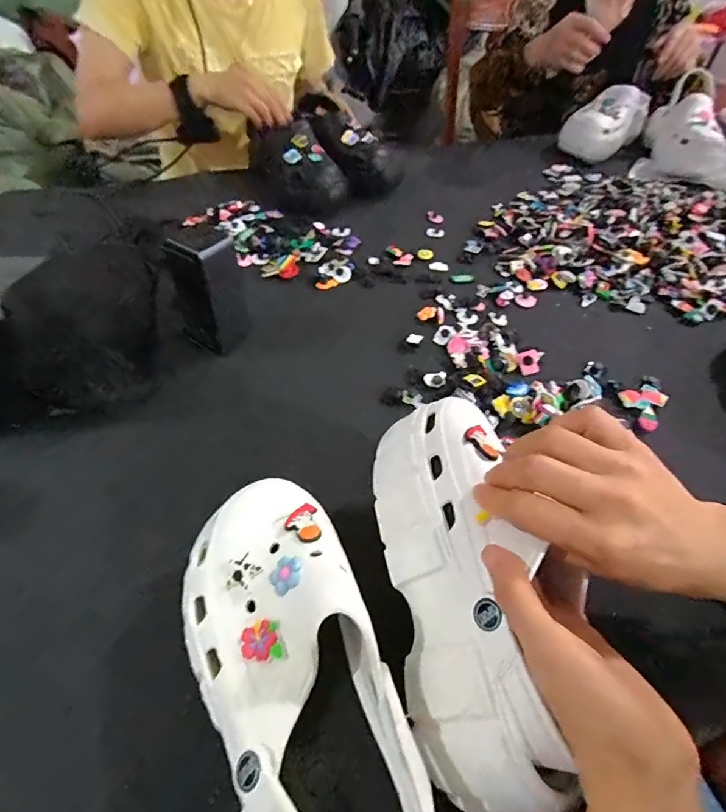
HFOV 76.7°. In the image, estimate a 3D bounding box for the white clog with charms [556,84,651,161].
[{"bbox_3d":[0.539,-0.629,1.009,0.101,0.109,0.270,38,56,26],"label":"white clog with charms"}]

